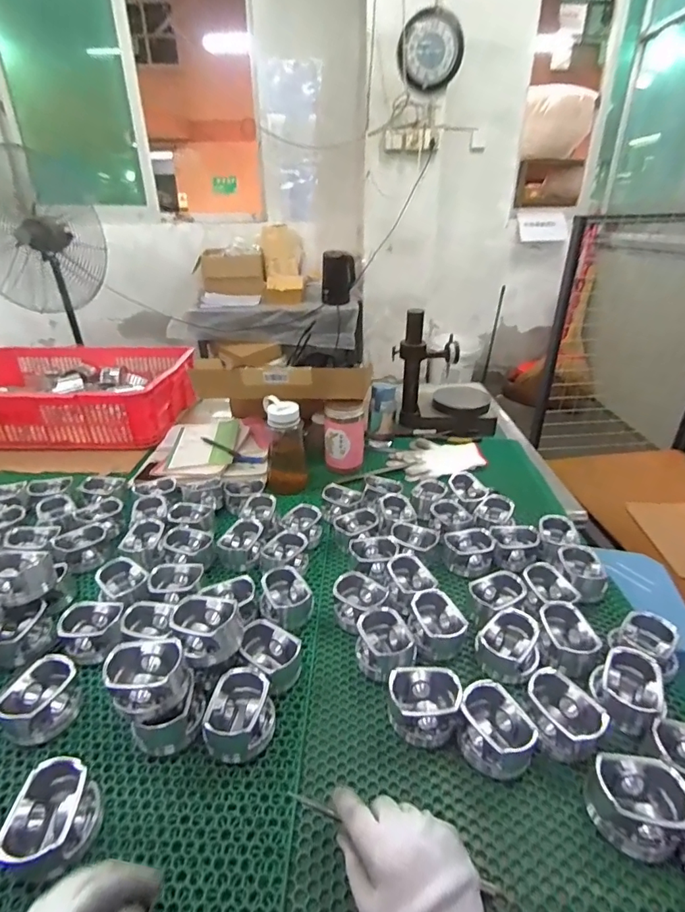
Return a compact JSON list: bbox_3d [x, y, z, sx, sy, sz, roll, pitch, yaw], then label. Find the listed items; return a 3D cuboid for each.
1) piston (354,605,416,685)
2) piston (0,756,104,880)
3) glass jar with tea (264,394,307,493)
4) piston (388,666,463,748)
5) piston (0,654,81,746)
[{"bbox_3d":[0.052,0.239,0.572,0.076,0.055,0.074,16,32,30],"label":"piston"},{"bbox_3d":[-0.256,0.325,0.405,0.063,0.058,0.070,3,27,9],"label":"piston"},{"bbox_3d":[-0.118,-0.022,0.922,0.077,0.178,0.070,-6,27,-10],"label":"glass jar with tea"},{"bbox_3d":[0.090,0.273,0.505,0.074,0.052,0.063,0,27,2],"label":"piston"},{"bbox_3d":[-0.331,0.271,0.507,0.064,0.053,0.073,10,29,20],"label":"piston"}]

